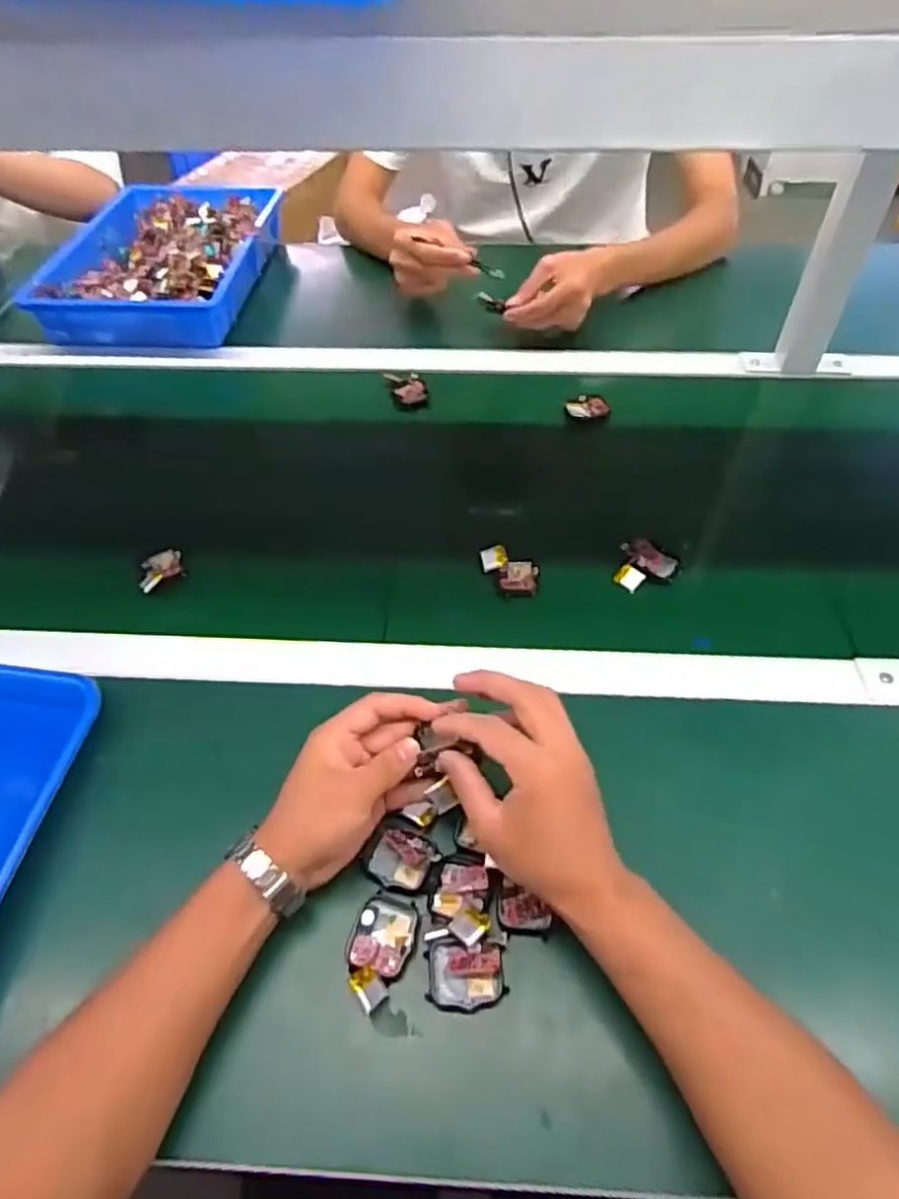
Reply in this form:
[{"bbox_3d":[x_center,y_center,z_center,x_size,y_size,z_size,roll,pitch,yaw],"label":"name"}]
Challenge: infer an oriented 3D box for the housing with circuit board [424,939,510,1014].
[{"bbox_3d":[0.010,0.225,0.420,0.048,0.015,0.037,4,52,5],"label":"housing with circuit board"}]

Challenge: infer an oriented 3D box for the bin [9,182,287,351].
[{"bbox_3d":[-0.385,-0.470,0.959,0.266,0.063,0.378,3,52,4],"label":"bin"}]

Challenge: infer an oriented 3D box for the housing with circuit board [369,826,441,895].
[{"bbox_3d":[-0.032,0.172,0.464,0.044,0.015,0.037,15,53,13],"label":"housing with circuit board"}]

